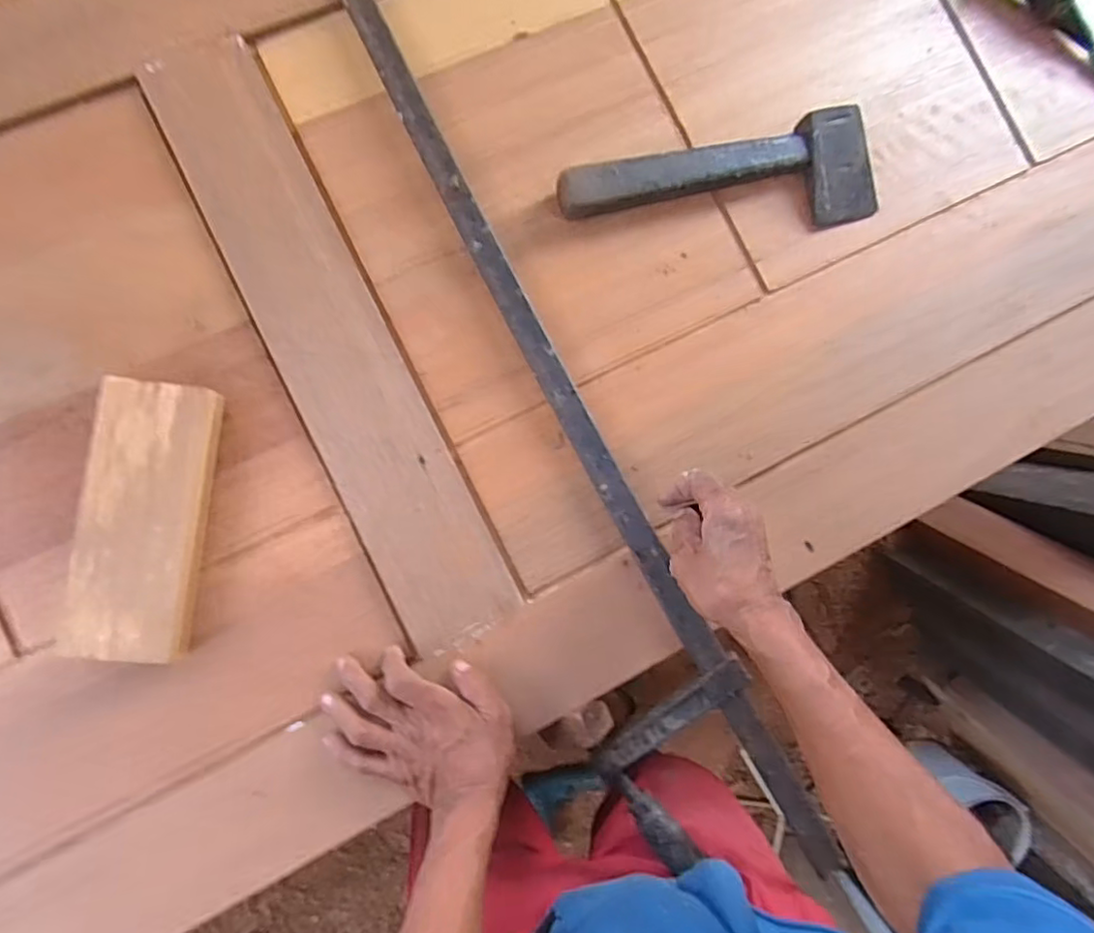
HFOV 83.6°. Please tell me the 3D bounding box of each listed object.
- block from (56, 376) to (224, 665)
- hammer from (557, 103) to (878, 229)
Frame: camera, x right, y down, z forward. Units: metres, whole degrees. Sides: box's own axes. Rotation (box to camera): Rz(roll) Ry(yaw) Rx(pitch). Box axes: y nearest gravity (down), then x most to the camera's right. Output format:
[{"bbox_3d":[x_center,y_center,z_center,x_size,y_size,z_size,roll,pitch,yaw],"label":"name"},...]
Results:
[{"bbox_3d":[-0.344,0.045,0.525,0.094,0.042,0.233,6,85,-5],"label":"block"},{"bbox_3d":[0.178,-0.275,0.614,0.326,0.039,0.111,-17,87,-7],"label":"hammer"}]

